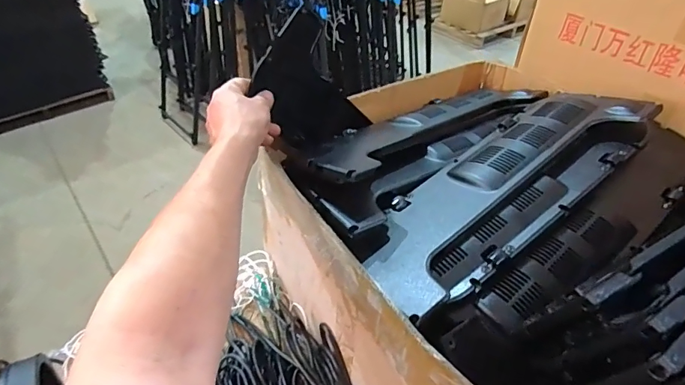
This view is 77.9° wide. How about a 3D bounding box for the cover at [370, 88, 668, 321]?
[{"bbox_3d":[0.208,-0.022,0.555,0.470,0.073,0.157,-28,48,-28],"label":"cover"}]

